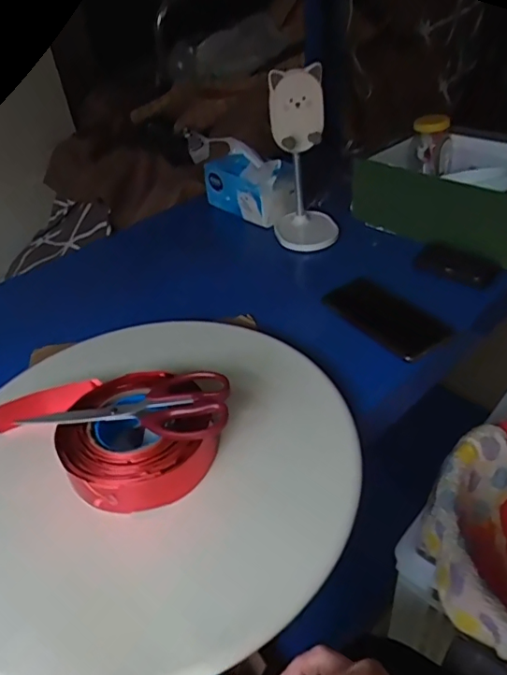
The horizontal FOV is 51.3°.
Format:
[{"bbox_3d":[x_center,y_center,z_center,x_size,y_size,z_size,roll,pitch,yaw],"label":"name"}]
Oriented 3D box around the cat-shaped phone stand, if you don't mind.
[{"bbox_3d":[0.075,-0.264,0.799,0.099,0.249,0.083,0,39,9],"label":"cat-shaped phone stand"}]

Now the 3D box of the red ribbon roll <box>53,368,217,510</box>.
[{"bbox_3d":[-0.110,0.094,0.496,0.133,0.044,0.152,-30,44,-26],"label":"red ribbon roll"}]

